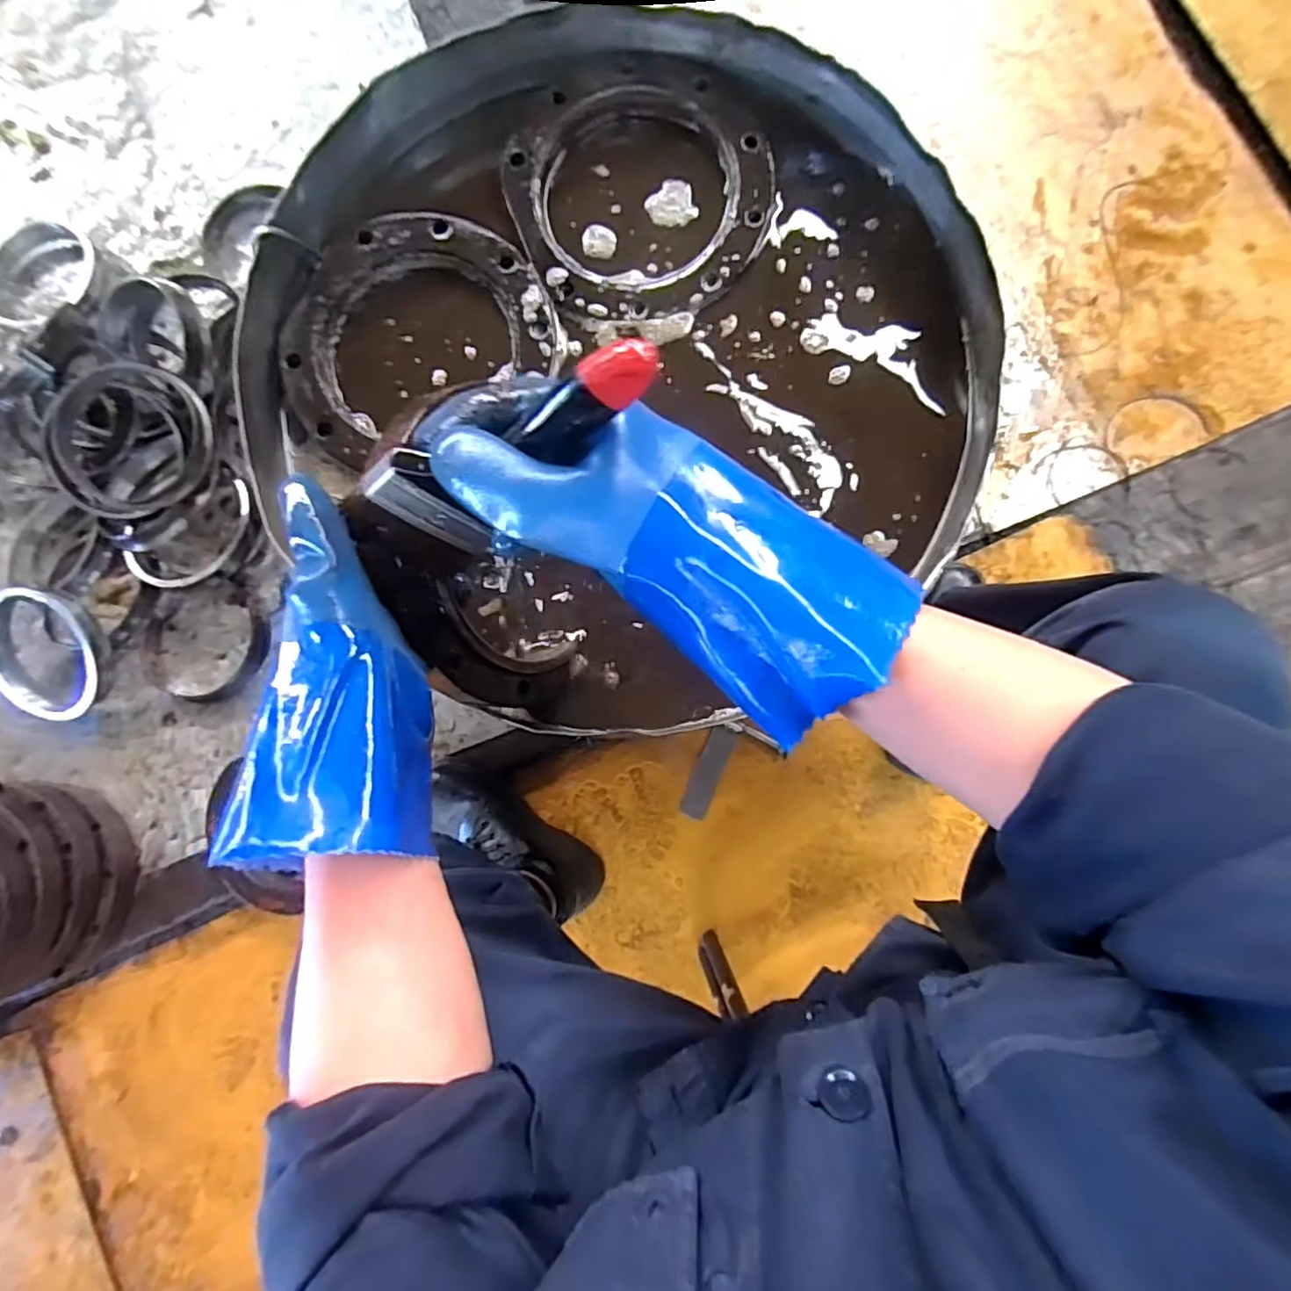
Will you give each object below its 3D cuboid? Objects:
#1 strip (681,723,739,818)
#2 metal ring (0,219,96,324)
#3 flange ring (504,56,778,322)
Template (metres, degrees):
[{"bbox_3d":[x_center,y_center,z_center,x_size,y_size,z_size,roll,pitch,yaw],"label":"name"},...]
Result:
[{"bbox_3d":[0.082,0.165,0.836,0.034,0.005,0.124,21,92,0],"label":"strip"},{"bbox_3d":[-0.873,-0.536,0.921,0.165,0.038,0.146,-7,83,3],"label":"metal ring"},{"bbox_3d":[-0.005,-0.380,0.532,0.208,0.020,0.221,0,82,2],"label":"flange ring"}]

